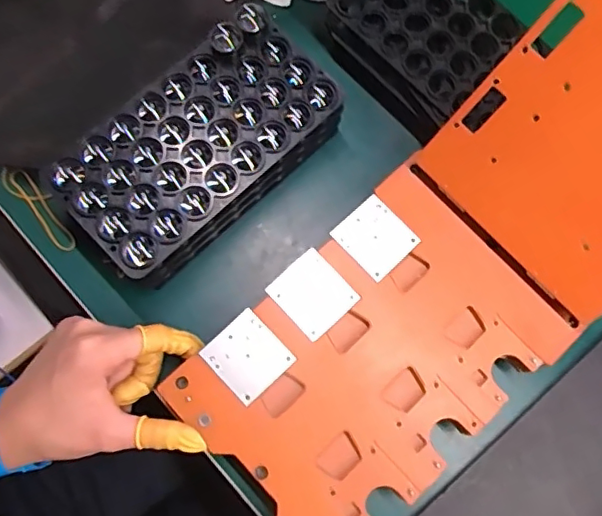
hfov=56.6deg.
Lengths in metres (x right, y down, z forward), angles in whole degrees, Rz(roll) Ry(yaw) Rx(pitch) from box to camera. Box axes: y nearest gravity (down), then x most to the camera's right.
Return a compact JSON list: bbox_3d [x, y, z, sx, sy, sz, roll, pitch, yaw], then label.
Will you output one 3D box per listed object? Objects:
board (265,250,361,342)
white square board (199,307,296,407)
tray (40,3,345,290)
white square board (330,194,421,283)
[{"bbox_3d":[0.008,0.024,0.380,0.045,0.004,0.048,-42,81,-11],"label":"board"},{"bbox_3d":[-0.035,0.065,0.368,0.044,0.005,0.047,-42,81,-11],"label":"white square board"},{"bbox_3d":[-0.070,-0.078,0.398,0.195,0.052,0.104,-42,81,-11],"label":"tray"},{"bbox_3d":[0.052,-0.014,0.391,0.044,0.005,0.047,-42,81,-11],"label":"white square board"}]

